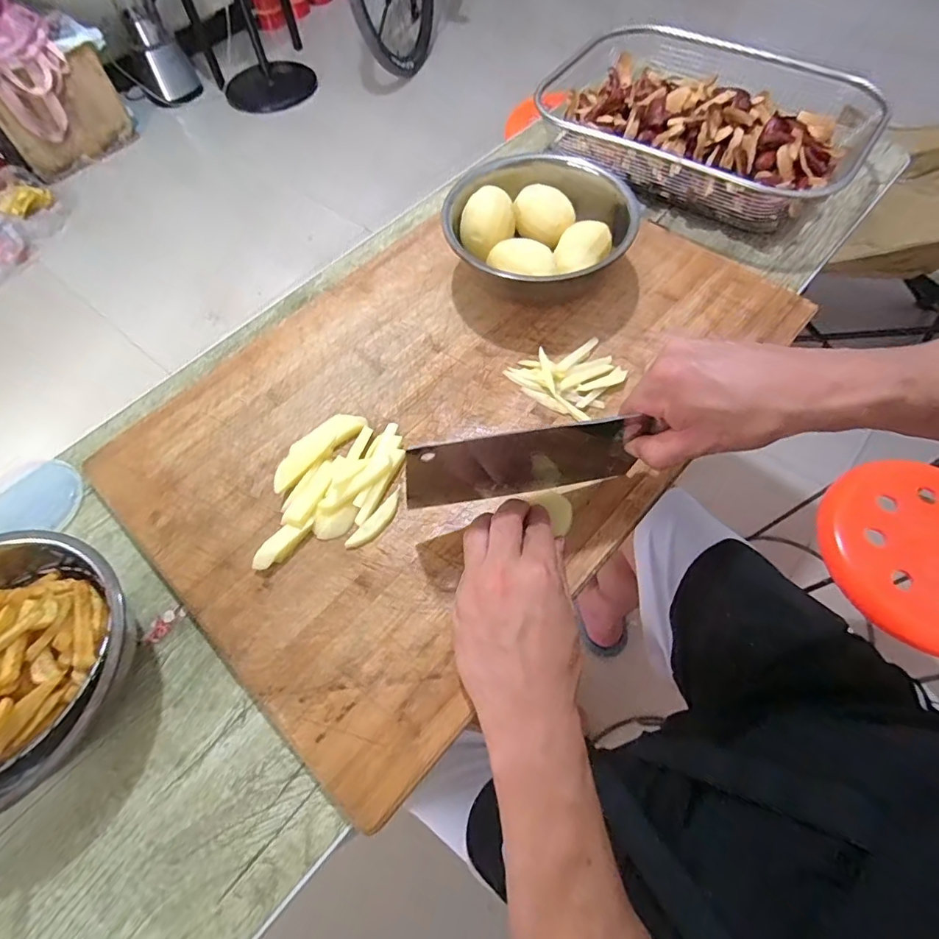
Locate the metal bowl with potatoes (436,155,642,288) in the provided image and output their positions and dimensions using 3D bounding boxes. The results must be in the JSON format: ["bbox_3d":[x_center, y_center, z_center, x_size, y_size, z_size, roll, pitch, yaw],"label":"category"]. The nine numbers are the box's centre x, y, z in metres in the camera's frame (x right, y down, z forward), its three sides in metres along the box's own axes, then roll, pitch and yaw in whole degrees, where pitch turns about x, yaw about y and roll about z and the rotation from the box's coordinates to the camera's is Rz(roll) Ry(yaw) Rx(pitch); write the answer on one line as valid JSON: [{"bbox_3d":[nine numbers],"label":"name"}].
[{"bbox_3d":[0.070,-0.234,0.513,0.179,0.072,0.174,-1,62,2],"label":"metal bowl with potatoes"}]

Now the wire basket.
[{"bbox_3d":[0.280,-0.416,0.612,0.343,0.064,0.264,30,67,17],"label":"wire basket"}]

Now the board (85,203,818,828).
[{"bbox_3d":[-0.008,-0.080,0.466,0.386,0.019,0.572,39,70,20],"label":"board"}]

